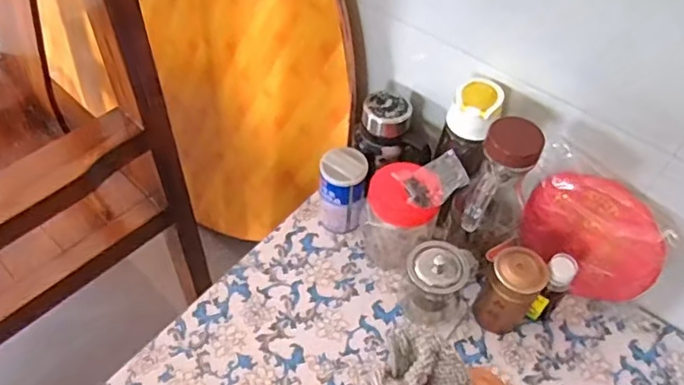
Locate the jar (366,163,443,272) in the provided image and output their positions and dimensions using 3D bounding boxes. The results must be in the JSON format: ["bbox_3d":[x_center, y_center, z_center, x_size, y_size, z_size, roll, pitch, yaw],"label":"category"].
[{"bbox_3d":[0.082,0.034,0.788,0.100,0.150,0.090,17,52,9],"label":"jar"}]

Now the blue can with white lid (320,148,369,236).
[{"bbox_3d":[0.001,-0.004,0.819,0.062,0.115,0.067,2,52,-3],"label":"blue can with white lid"}]

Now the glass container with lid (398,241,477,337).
[{"bbox_3d":[0.123,0.121,0.739,0.091,0.106,0.078,15,52,7],"label":"glass container with lid"}]

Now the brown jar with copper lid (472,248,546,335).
[{"bbox_3d":[0.211,0.126,0.736,0.066,0.118,0.066,2,52,-3],"label":"brown jar with copper lid"}]

